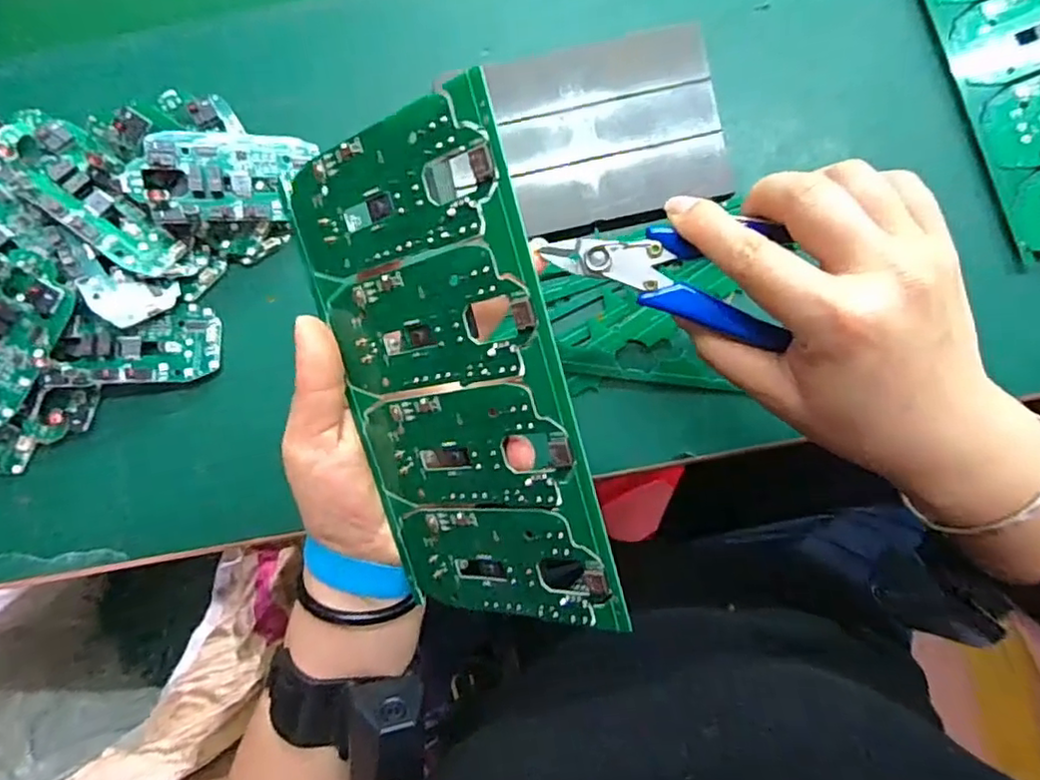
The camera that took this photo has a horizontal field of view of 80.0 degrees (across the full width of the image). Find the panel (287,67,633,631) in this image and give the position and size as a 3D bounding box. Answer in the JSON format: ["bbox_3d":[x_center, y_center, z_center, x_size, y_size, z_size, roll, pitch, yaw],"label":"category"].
[{"bbox_3d":[-0.027,0.000,0.232,0.103,0.004,0.187,-8,102,37],"label":"panel"}]

